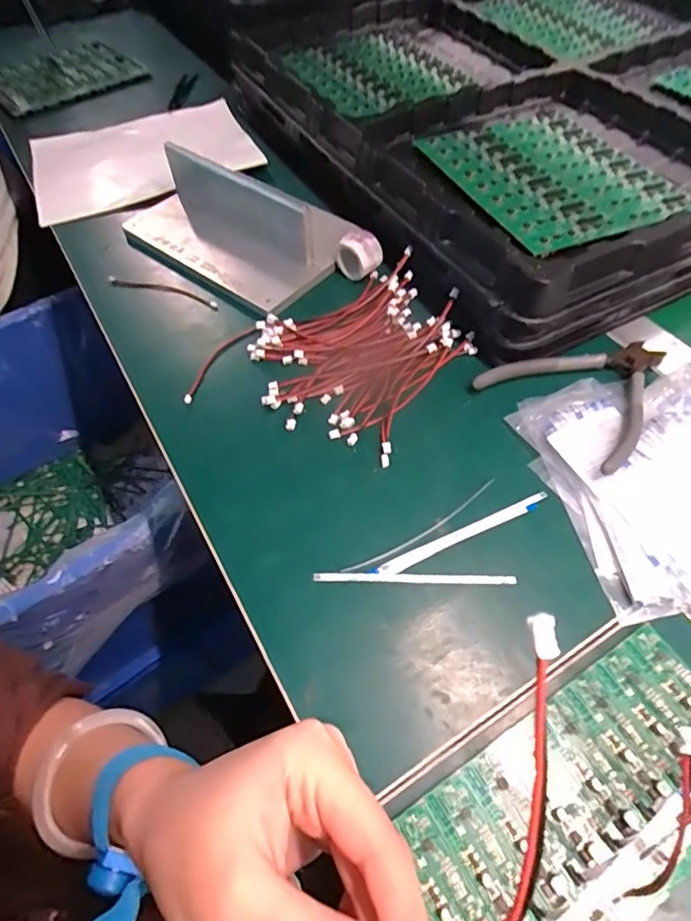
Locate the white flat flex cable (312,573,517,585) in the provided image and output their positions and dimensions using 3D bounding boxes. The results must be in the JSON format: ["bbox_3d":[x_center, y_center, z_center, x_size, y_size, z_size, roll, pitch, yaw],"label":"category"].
[{"bbox_3d":[0.041,0.070,0.302,0.119,0.004,0.005,1,56,2],"label":"white flat flex cable"}]

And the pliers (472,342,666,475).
[{"bbox_3d":[0.180,-0.061,0.360,0.135,0.019,0.110,-34,62,-20],"label":"pliers"}]

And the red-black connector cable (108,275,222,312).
[{"bbox_3d":[-0.160,-0.152,0.450,0.111,0.006,0.020,17,60,10],"label":"red-black connector cable"}]

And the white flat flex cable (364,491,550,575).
[{"bbox_3d":[0.073,0.047,0.317,0.124,0.004,0.009,-22,68,-12],"label":"white flat flex cable"}]

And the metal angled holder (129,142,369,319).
[{"bbox_3d":[-0.102,-0.227,0.461,0.202,0.058,0.136,33,63,21],"label":"metal angled holder"}]

